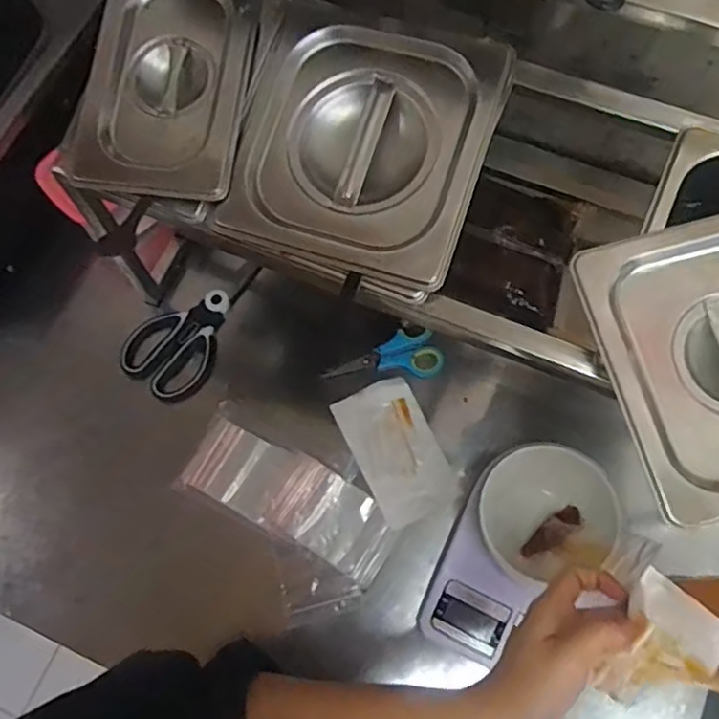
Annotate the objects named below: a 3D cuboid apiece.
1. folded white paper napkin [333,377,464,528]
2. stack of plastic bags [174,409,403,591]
[{"bbox_3d":[0.036,0.084,0.601,0.078,0.013,0.130,-25,72,-7],"label":"folded white paper napkin"},{"bbox_3d":[-0.063,0.127,0.589,0.200,0.012,0.073,26,73,10],"label":"stack of plastic bags"}]

